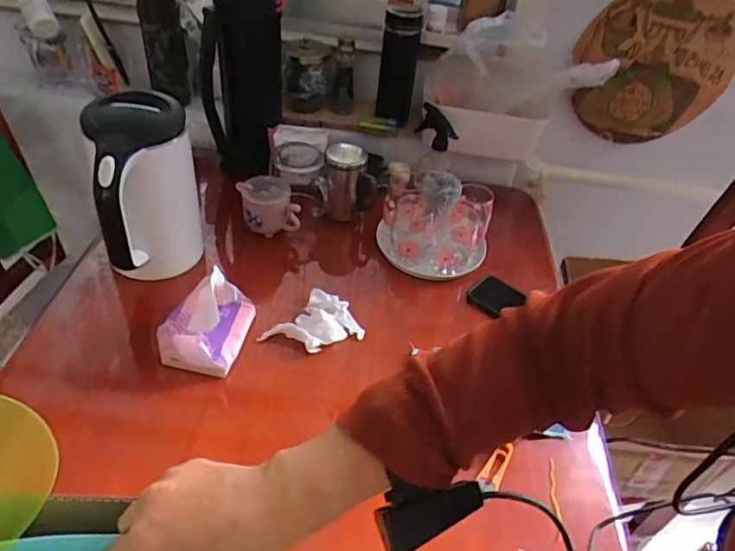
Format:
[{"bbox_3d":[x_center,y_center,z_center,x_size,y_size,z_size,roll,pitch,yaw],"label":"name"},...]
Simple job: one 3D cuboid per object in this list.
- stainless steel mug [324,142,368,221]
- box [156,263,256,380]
[{"bbox_3d":[-0.045,-0.175,1.005,0.075,0.113,0.092,1,42,-7],"label":"stainless steel mug"},{"bbox_3d":[-0.213,0.057,0.746,0.090,0.111,0.127,11,42,4],"label":"box"}]

